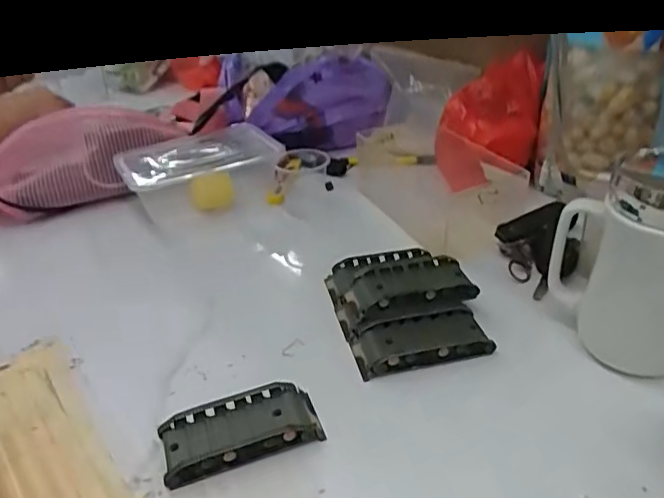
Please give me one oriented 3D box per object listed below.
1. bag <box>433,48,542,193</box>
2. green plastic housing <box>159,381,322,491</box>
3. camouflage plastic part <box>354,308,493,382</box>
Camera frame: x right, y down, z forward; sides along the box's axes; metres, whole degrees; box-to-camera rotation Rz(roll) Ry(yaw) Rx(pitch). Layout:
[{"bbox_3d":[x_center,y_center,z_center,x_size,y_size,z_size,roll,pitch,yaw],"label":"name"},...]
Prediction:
[{"bbox_3d":[0.167,-0.129,0.612,0.101,0.132,0.083,7,34,18],"label":"bag"},{"bbox_3d":[-0.057,0.115,0.362,0.097,0.022,0.042,-14,33,-14],"label":"green plastic housing"},{"bbox_3d":[0.065,0.068,0.421,0.096,0.019,0.043,-10,33,-8],"label":"camouflage plastic part"}]

